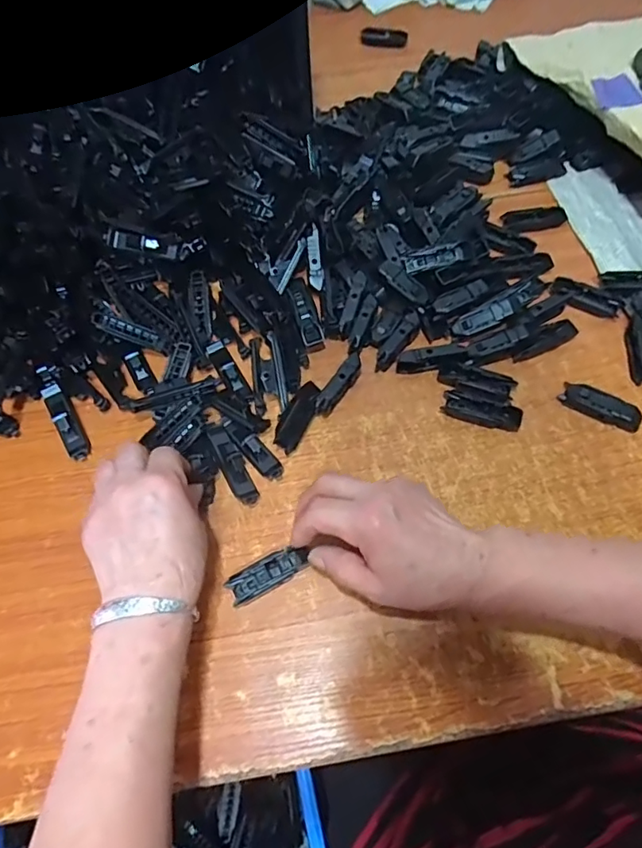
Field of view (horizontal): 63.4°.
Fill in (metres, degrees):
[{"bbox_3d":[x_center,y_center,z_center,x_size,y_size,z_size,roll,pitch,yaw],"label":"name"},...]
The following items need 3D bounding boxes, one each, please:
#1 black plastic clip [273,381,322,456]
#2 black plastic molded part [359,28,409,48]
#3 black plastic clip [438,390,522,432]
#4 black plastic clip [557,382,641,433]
[{"bbox_3d":[-0.021,-0.008,0.463,0.023,0.018,0.066,22,66,13],"label":"black plastic clip"},{"bbox_3d":[0.088,-0.546,0.734,0.067,0.005,0.029,8,64,7],"label":"black plastic molded part"},{"bbox_3d":[0.141,-0.011,0.459,0.067,0.013,0.021,17,65,11],"label":"black plastic clip"},{"bbox_3d":[0.244,-0.016,0.454,0.066,0.016,0.024,30,68,16],"label":"black plastic clip"}]

